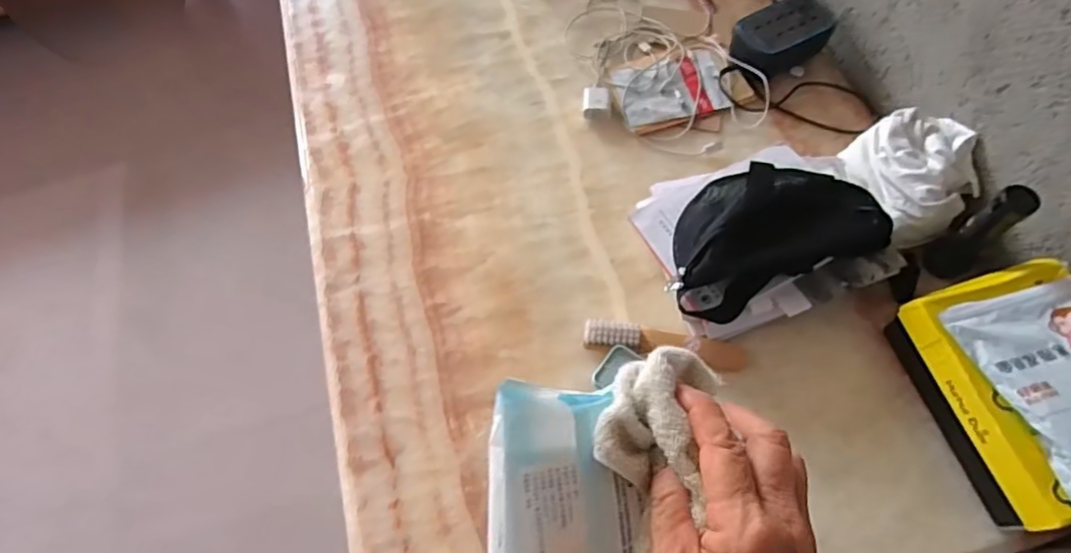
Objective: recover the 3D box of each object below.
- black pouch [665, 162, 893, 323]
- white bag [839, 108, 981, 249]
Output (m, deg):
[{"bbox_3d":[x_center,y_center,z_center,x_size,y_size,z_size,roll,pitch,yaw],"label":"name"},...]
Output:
[{"bbox_3d":[0.286,-0.065,0.753,0.273,0.054,0.182,-24,67,-10],"label":"black pouch"},{"bbox_3d":[0.509,-0.138,0.794,0.134,0.071,0.172,-19,67,-7],"label":"white bag"}]

